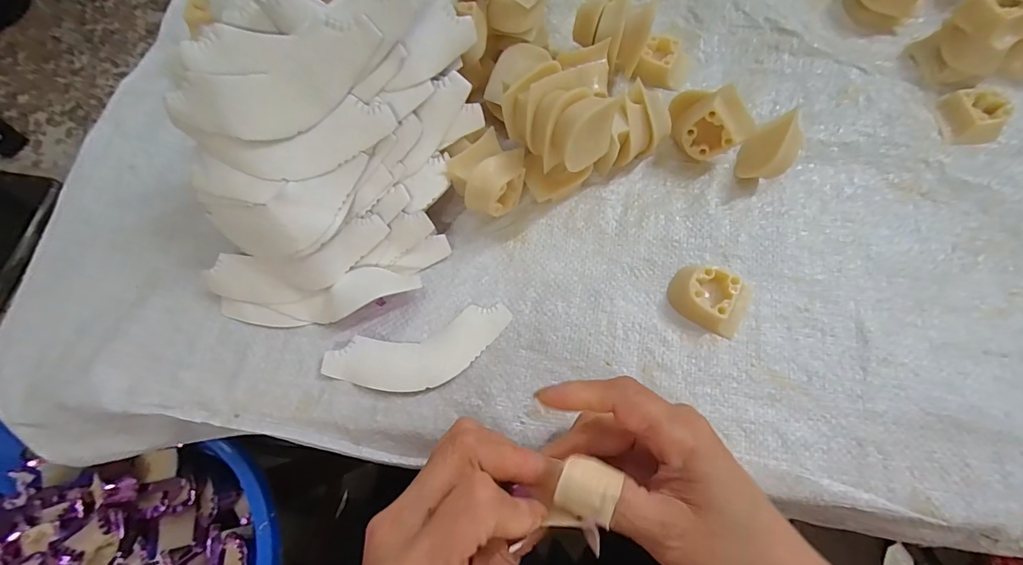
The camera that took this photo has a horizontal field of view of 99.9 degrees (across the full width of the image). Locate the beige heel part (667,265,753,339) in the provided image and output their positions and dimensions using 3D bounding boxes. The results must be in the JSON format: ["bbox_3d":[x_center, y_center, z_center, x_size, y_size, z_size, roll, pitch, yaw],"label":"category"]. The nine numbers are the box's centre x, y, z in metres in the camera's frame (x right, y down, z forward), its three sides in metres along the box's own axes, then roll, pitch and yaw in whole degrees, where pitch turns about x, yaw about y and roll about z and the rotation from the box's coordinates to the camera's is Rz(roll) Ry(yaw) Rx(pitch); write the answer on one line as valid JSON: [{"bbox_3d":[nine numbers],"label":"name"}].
[{"bbox_3d":[0.125,0.011,0.269,0.049,0.018,0.035,19,73,8],"label":"beige heel part"}]

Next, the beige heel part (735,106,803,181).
[{"bbox_3d":[0.171,-0.086,0.287,0.029,0.039,0.034,-11,71,-2],"label":"beige heel part"}]

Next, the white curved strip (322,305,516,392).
[{"bbox_3d":[-0.056,0.045,0.269,0.115,0.004,0.040,-15,72,-6],"label":"white curved strip"}]

